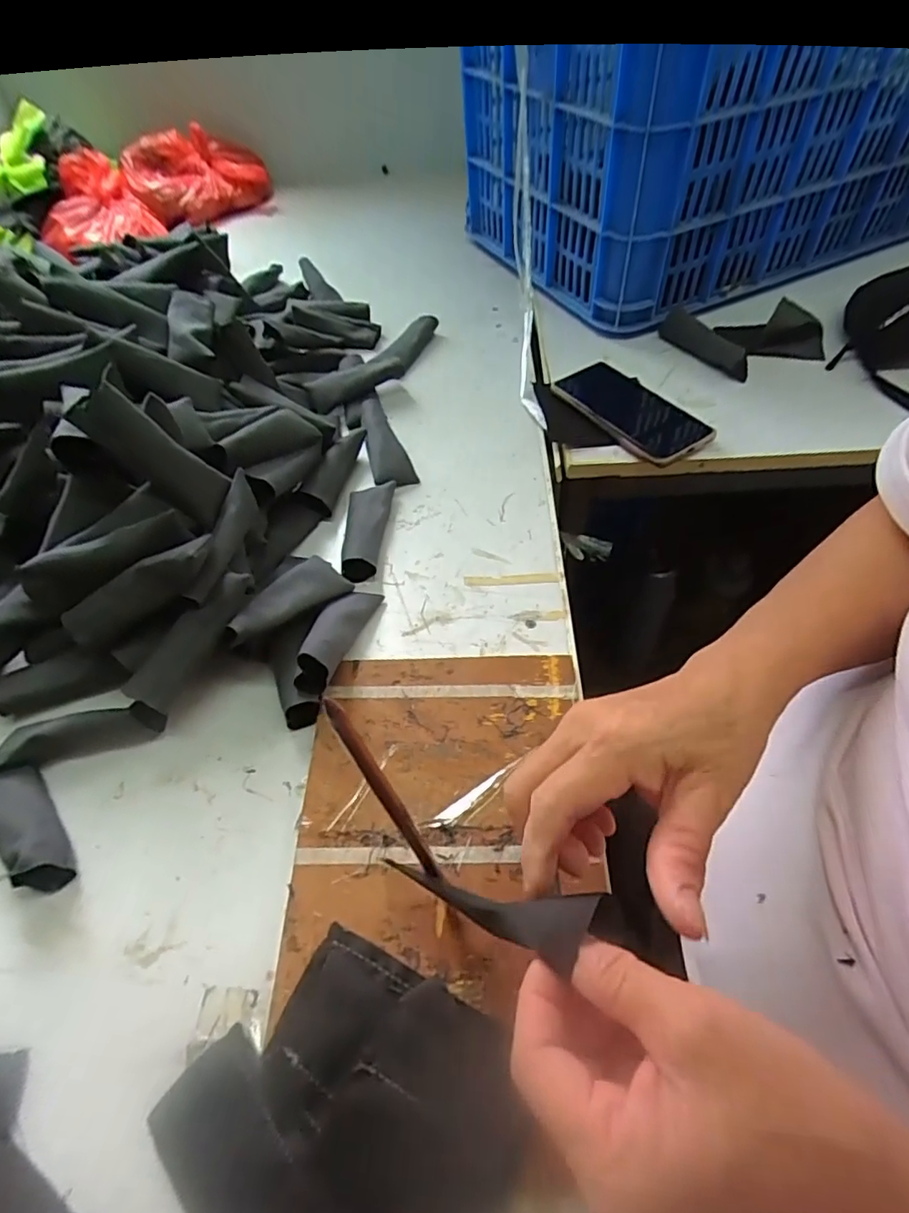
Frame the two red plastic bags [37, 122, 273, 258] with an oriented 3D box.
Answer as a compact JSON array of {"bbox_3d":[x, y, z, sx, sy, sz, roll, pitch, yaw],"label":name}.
[{"bbox_3d":[-0.473,-0.648,0.890,0.355,0.099,0.166,-39,60,-23],"label":"two red plastic bags"}]

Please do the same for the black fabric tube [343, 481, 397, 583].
[{"bbox_3d":[-0.075,-0.071,0.492,0.037,0.033,0.105,-2,53,2],"label":"black fabric tube"}]

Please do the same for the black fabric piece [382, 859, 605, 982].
[{"bbox_3d":[0.014,0.116,0.220,0.077,0.006,0.024,0,51,25],"label":"black fabric piece"}]

